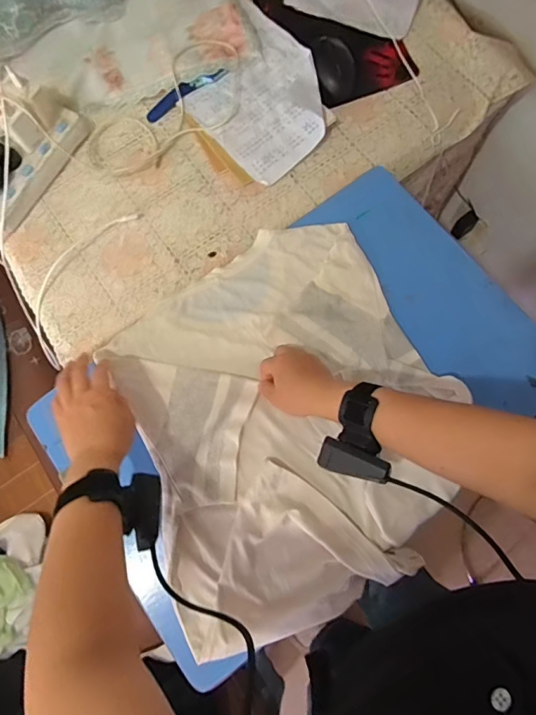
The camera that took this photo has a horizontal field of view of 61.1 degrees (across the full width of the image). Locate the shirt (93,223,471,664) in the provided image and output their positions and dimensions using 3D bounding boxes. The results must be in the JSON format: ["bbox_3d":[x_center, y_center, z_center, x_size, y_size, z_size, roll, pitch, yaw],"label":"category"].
[{"bbox_3d":[0.019,0.072,0.563,0.379,0.024,0.437,-24,76,-5],"label":"shirt"}]

